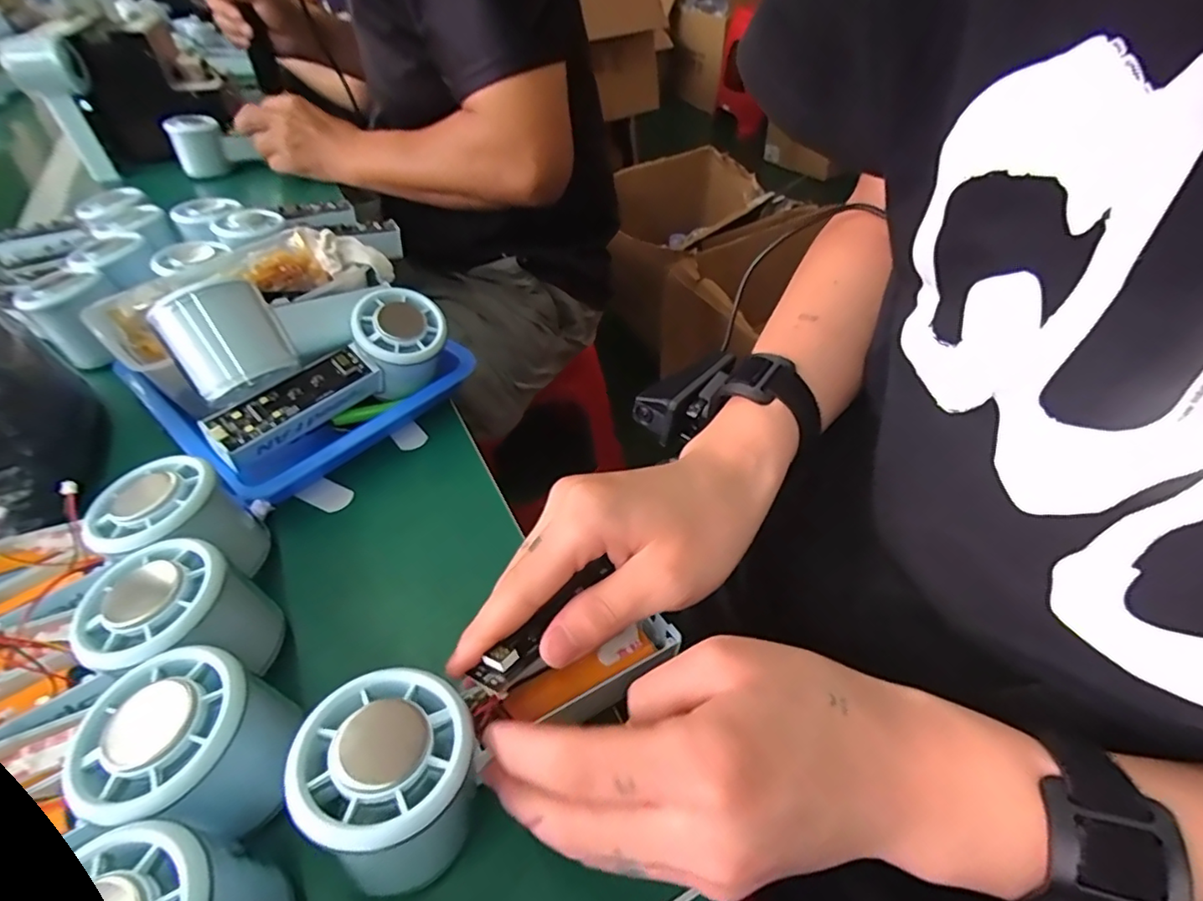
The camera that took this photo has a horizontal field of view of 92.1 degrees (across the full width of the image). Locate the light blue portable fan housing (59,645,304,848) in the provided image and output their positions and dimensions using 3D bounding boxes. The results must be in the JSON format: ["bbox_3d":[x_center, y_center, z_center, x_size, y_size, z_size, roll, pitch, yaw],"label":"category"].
[{"bbox_3d":[-0.151,0.111,0.218,0.055,0.052,0.055,-2,45,2],"label":"light blue portable fan housing"}]

